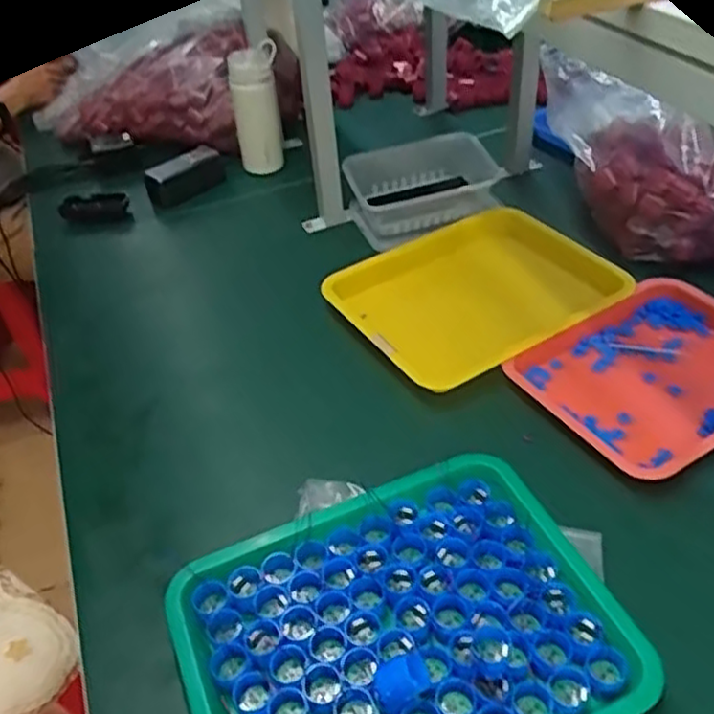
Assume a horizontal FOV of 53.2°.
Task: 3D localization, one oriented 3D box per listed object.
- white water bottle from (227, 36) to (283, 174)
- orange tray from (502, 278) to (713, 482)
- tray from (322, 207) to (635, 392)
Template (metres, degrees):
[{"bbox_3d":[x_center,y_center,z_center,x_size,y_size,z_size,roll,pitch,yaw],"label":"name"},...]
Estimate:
[{"bbox_3d":[-0.173,-0.423,1.223,0.079,0.212,0.069,-5,1,2],"label":"white water bottle"},{"bbox_3d":[0.336,0.013,0.784,0.265,0.028,0.214,-26,45,-21],"label":"orange tray"},{"bbox_3d":[0.148,-0.080,0.908,0.316,0.043,0.259,-26,45,-21],"label":"tray"}]

